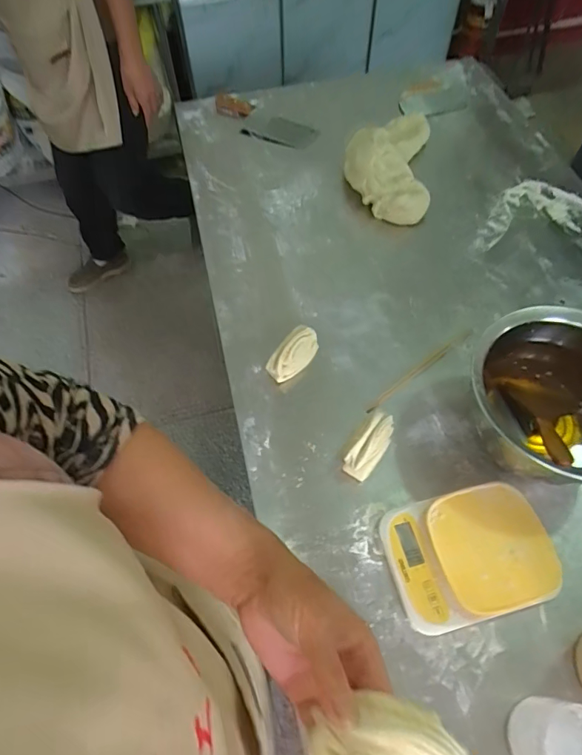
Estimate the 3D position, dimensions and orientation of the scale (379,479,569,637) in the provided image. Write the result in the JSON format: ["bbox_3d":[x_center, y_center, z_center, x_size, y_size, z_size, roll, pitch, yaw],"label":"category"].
[{"bbox_3d":[0.221,0.219,0.570,0.192,0.034,0.145,-14,59,-5],"label":"scale"}]

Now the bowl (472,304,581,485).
[{"bbox_3d":[0.348,0.038,0.612,0.210,0.130,0.226,-2,59,3],"label":"bowl"}]

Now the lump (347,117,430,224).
[{"bbox_3d":[0.200,-0.452,0.942,0.163,0.091,0.289,5,60,7],"label":"lump"}]

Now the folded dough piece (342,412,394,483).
[{"bbox_3d":[0.110,0.093,0.636,0.041,0.055,0.099,31,66,20],"label":"folded dough piece"}]

